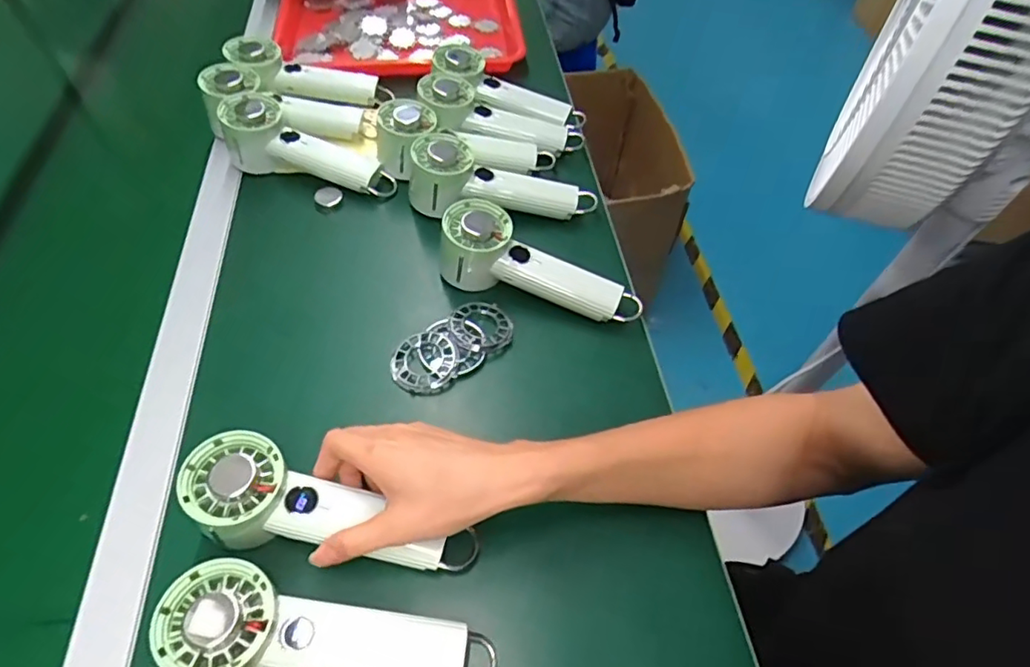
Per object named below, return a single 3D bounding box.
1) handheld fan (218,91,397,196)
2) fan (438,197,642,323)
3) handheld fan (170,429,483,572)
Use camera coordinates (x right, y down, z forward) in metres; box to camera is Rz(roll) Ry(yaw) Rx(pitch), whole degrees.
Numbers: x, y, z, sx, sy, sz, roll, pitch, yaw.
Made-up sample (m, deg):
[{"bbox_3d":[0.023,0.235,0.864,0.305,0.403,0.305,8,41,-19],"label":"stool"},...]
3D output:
[{"bbox_3d":[-0.220,-0.193,0.621,0.192,0.058,0.060,21,56,-1],"label":"handheld fan"},{"bbox_3d":[0.022,-0.058,0.538,0.187,0.056,0.061,22,56,-1],"label":"fan"},{"bbox_3d":[-0.125,0.126,0.391,0.196,0.035,0.063,22,55,-5],"label":"handheld fan"}]

